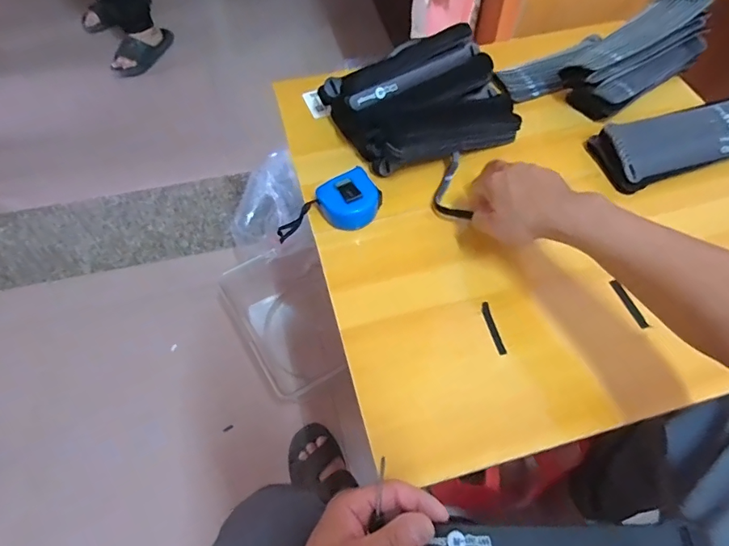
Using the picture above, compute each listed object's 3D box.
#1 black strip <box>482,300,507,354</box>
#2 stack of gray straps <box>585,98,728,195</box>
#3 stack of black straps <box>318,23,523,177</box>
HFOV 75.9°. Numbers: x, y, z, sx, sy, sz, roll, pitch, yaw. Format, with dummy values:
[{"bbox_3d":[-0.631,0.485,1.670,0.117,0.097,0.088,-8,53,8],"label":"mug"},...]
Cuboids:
[{"bbox_3d":[0.138,0.059,0.502,0.009,0.007,0.062,-11,59,-6],"label":"black strip"},{"bbox_3d":[0.407,-0.167,0.600,0.205,0.047,0.088,-12,60,-6],"label":"stack of gray straps"},{"bbox_3d":[0.086,-0.230,0.621,0.238,0.073,0.158,-24,62,-13],"label":"stack of black straps"}]

